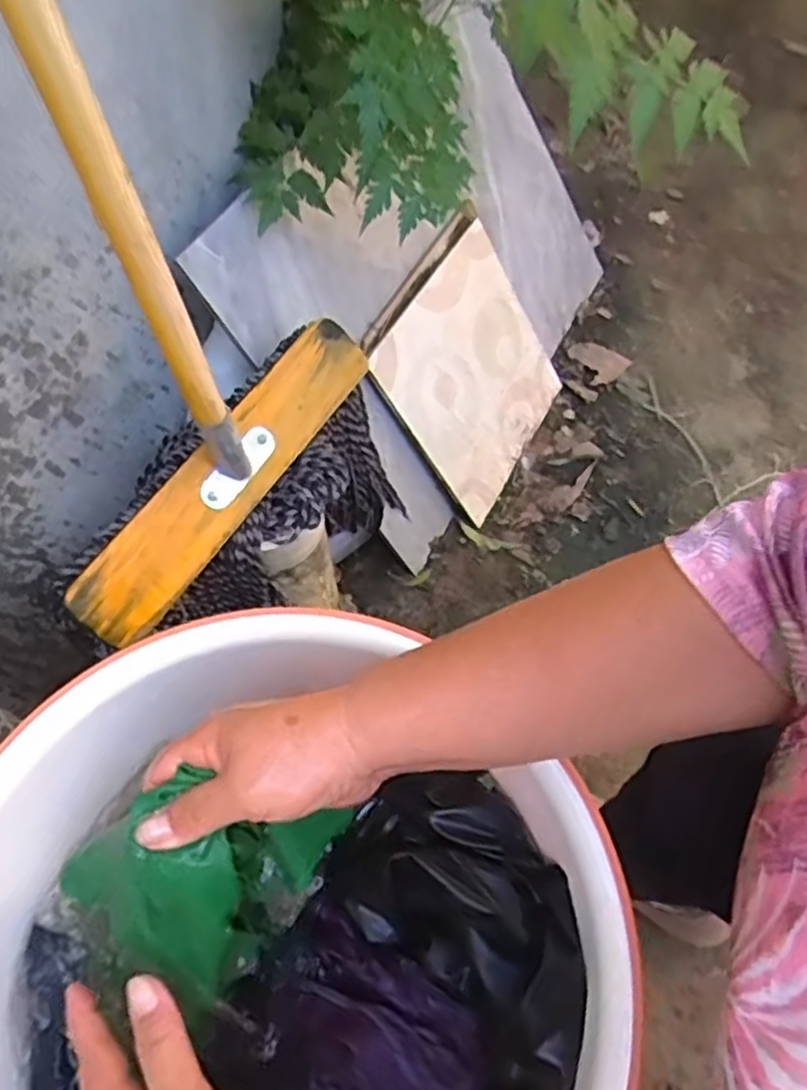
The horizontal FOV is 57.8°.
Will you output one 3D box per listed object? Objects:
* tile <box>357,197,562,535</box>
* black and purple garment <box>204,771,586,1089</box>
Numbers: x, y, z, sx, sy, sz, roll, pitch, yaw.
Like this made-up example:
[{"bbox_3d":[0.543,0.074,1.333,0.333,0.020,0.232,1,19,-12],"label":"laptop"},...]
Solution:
[{"bbox_3d":[0.098,-0.246,1.009,0.024,0.304,0.312,2,51,46],"label":"tile"},{"bbox_3d":[0.004,0.244,0.392,0.161,0.063,0.223,32,65,15],"label":"black and purple garment"}]

